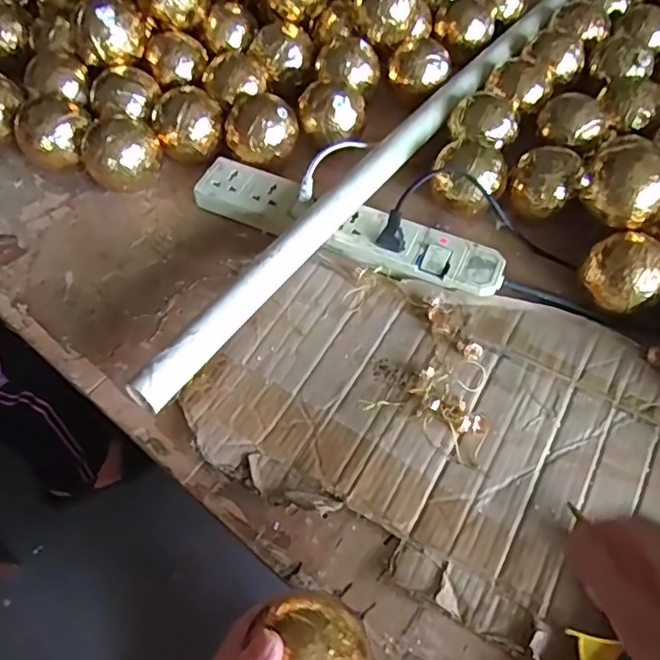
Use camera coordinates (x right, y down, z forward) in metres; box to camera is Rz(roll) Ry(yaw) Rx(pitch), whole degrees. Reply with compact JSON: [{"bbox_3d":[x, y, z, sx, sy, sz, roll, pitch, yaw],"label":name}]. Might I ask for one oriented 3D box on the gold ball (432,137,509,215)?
[{"bbox_3d":[0.142,-0.154,0.593,0.068,0.069,0.071,0,58,0],"label":"gold ball"}]

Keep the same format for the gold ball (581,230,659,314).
[{"bbox_3d":[0.263,-0.047,0.524,0.069,0.067,0.063,1,57,-1],"label":"gold ball"}]

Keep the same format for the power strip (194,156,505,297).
[{"bbox_3d":[0.015,-0.104,0.576,0.311,0.032,0.061,21,60,12],"label":"power strip"}]

